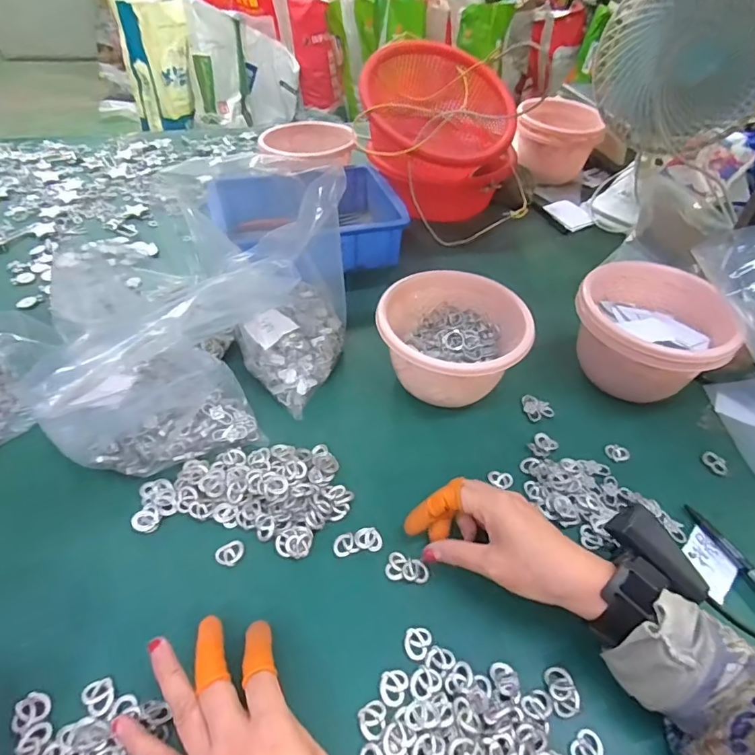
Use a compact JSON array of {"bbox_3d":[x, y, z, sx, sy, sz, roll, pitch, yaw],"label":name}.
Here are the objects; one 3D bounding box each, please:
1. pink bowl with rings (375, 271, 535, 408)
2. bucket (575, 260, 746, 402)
[{"bbox_3d":[0.074,-0.032,0.515,0.148,0.094,0.132,6,46,2],"label":"pink bowl with rings"},{"bbox_3d":[0.281,-0.041,0.530,0.142,0.104,0.144,2,46,-2],"label":"bucket"}]

